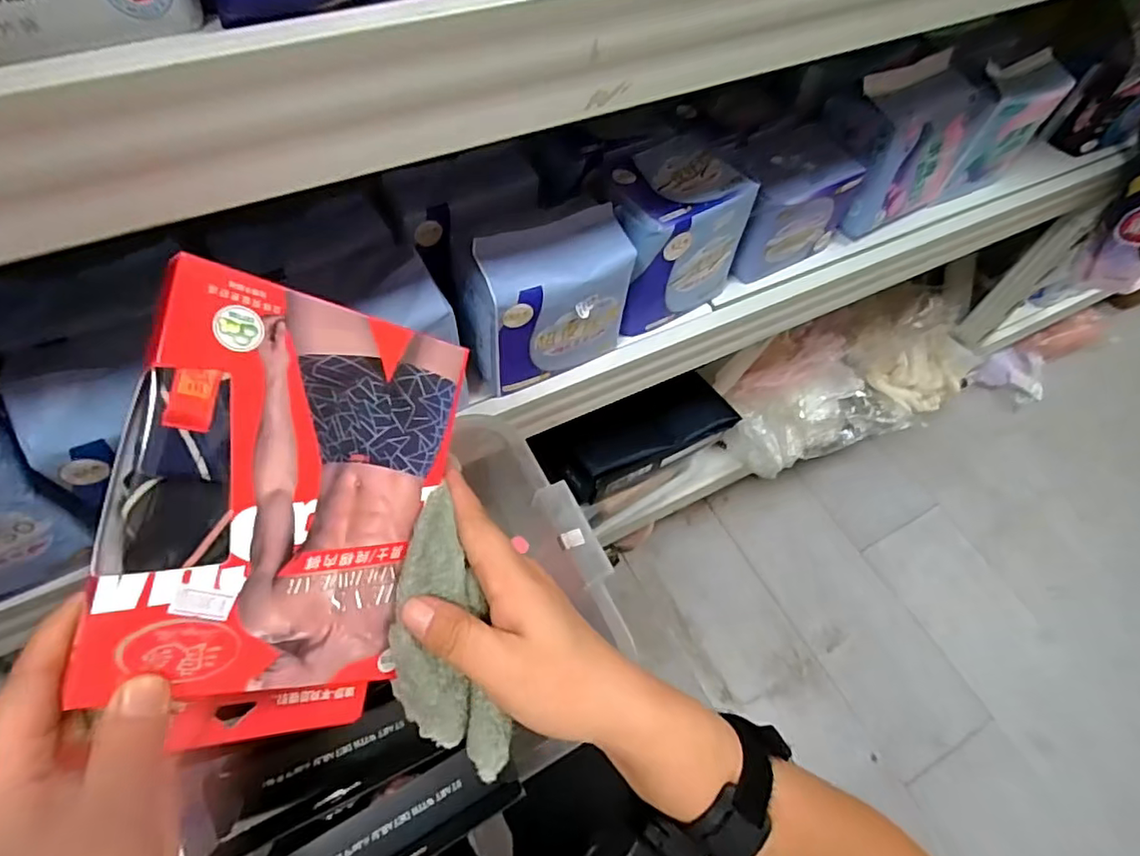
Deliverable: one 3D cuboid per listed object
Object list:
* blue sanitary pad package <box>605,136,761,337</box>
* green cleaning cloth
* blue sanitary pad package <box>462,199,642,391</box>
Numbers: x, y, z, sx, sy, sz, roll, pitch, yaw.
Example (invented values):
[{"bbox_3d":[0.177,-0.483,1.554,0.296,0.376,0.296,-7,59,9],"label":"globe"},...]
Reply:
[{"bbox_3d":[0.084,-0.172,0.530,0.129,0.119,0.090,-28,64,-19],"label":"blue sanitary pad package"},{"bbox_3d":[-0.062,0.101,0.287,0.047,0.022,0.136,-8,88,-8],"label":"green cleaning cloth"},{"bbox_3d":[-0.017,-0.098,0.473,0.128,0.122,0.052,-23,62,-17],"label":"blue sanitary pad package"}]

